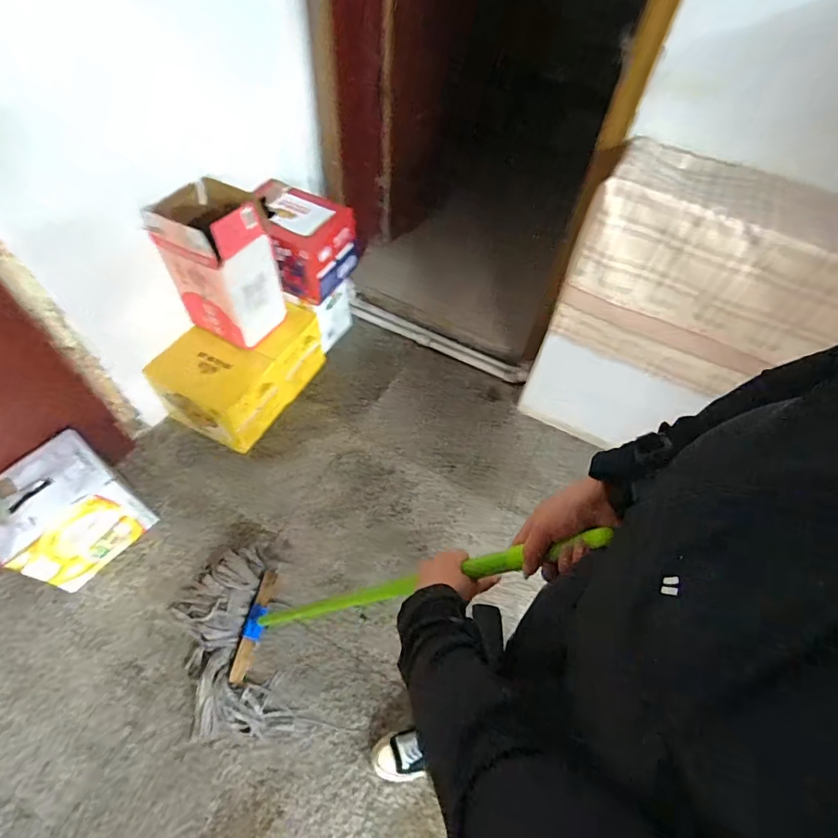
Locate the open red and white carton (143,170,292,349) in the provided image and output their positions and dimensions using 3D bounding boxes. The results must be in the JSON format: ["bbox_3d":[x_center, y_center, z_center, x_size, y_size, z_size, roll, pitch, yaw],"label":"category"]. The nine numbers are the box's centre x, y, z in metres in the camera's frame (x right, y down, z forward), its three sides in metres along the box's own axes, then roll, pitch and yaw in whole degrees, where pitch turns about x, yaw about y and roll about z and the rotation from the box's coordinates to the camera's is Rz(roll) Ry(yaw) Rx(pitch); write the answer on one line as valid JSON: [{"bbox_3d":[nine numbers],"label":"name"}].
[{"bbox_3d":[-0.590,-0.458,1.412,0.280,0.421,0.248,29,59,13],"label":"open red and white carton"}]

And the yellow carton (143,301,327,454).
[{"bbox_3d":[-0.582,-0.173,1.622,0.334,0.276,0.510,24,58,10],"label":"yellow carton"}]

